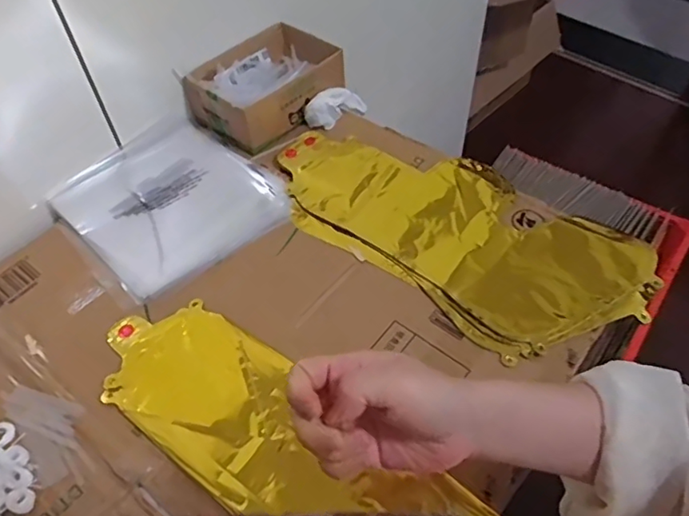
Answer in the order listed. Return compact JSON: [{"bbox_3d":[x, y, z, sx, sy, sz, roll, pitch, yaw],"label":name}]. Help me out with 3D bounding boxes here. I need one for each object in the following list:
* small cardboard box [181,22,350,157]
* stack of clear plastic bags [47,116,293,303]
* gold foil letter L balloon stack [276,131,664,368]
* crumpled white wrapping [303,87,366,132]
[{"bbox_3d":[-0.105,-0.236,0.761,0.146,0.059,0.185,31,59,25],"label":"small cardboard box"},{"bbox_3d":[-0.208,-0.075,0.675,0.217,0.018,0.215,36,61,28],"label":"stack of clear plastic bags"},{"bbox_3d":[0.117,-0.041,0.650,0.440,0.035,0.221,30,59,25],"label":"gold foil letter L balloon stack"},{"bbox_3d":[-0.005,-0.210,0.773,0.044,0.043,0.104,33,45,27],"label":"crumpled white wrapping"}]

